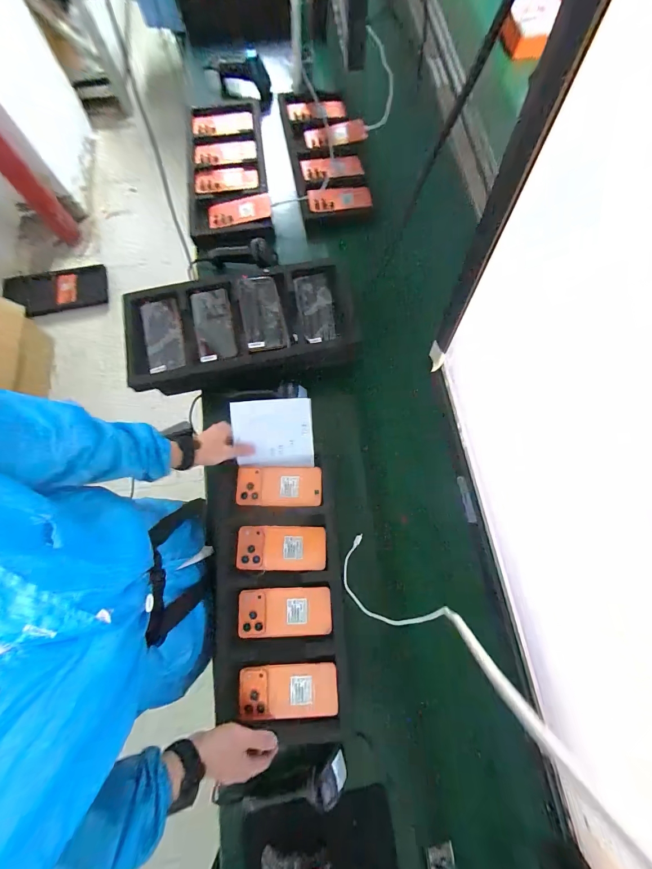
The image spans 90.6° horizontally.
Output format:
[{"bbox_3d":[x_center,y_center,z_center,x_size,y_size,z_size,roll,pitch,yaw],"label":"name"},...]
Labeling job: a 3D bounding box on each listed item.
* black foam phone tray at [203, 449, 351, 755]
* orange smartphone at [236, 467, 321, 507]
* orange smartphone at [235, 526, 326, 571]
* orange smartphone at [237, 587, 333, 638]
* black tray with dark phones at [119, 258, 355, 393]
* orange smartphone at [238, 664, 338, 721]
[{"bbox_3d":[-0.088,0.281,0.582,0.231,0.034,0.454,-6,72,-1],"label":"black foam phone tray"},{"bbox_3d":[-0.092,0.102,0.635,0.163,0.013,0.076,-1,72,1],"label":"orange smartphone"},{"bbox_3d":[-0.084,0.214,0.608,0.163,0.006,0.078,0,72,1],"label":"orange smartphone"},{"bbox_3d":[-0.073,0.319,0.579,0.164,0.009,0.077,-2,72,0],"label":"orange smartphone"},{"bbox_3d":[-0.186,-0.239,0.708,0.490,0.069,0.240,-10,72,-2],"label":"black tray with dark phones"},{"bbox_3d":[-0.064,0.436,0.548,0.165,0.007,0.077,-3,72,0],"label":"orange smartphone"}]

